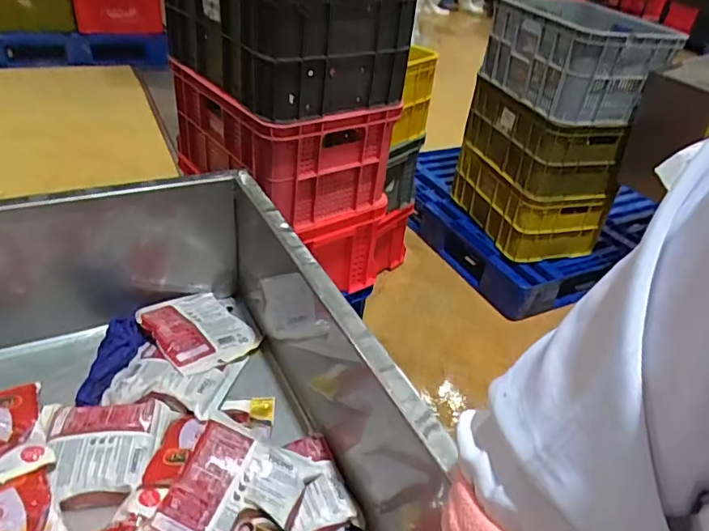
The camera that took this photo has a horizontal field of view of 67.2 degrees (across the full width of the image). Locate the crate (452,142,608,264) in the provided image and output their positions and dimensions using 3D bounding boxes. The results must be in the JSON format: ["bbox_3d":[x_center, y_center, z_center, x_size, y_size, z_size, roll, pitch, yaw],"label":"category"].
[{"bbox_3d":[0.583,-0.228,1.856,0.356,0.243,0.414,-8,39,-20],"label":"crate"}]

